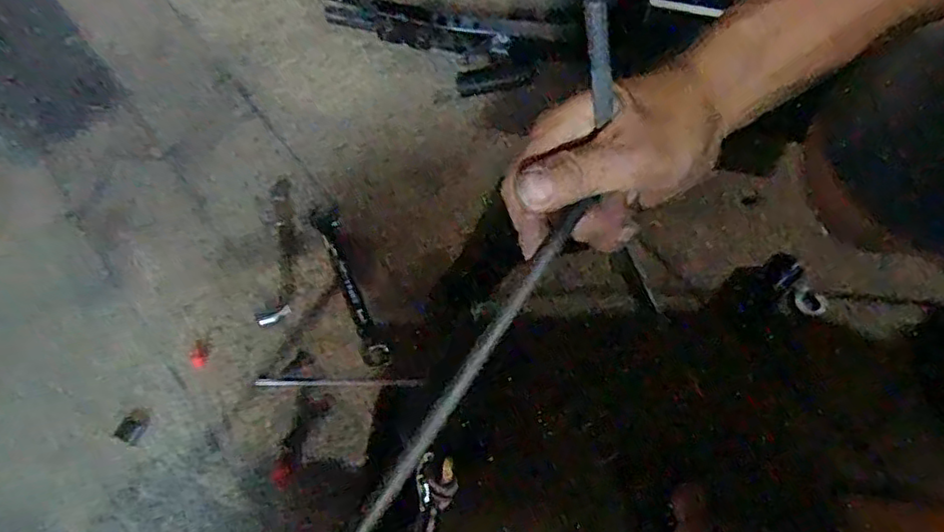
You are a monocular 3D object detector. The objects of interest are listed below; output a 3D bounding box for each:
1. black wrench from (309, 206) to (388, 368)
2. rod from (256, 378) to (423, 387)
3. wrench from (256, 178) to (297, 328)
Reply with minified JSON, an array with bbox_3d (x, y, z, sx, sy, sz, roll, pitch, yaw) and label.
[{"bbox_3d":[-0.112,0.015,0.599,0.025,0.009,0.171,-22,67,-9],"label":"black wrench"},{"bbox_3d":[-0.113,0.098,0.554,0.141,0.005,0.007,1,66,1],"label":"rod"},{"bbox_3d":[-0.179,-0.016,0.614,0.029,0.004,0.151,-2,66,0],"label":"wrench"}]

